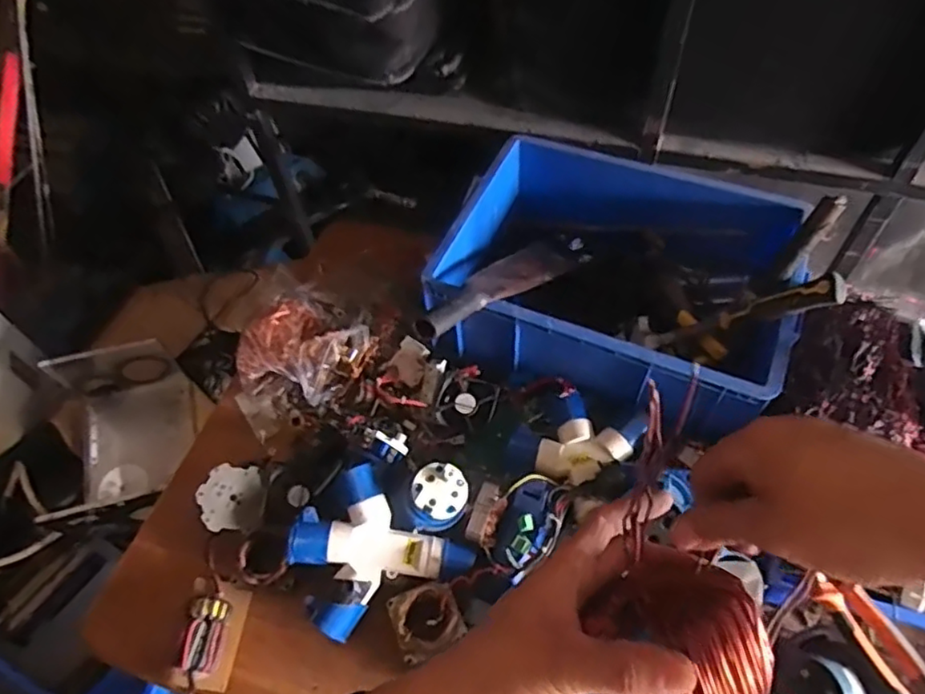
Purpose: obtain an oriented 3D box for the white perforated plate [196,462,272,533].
[{"bbox_3d":[-0.299,0.197,0.817,0.086,0.013,0.082,13,68,-35],"label":"white perforated plate"}]

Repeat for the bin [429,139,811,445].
[{"bbox_3d":[0.236,-0.104,0.964,0.474,0.200,0.407,19,58,15],"label":"bin"}]

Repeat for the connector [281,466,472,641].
[{"bbox_3d":[-0.123,0.248,0.794,0.176,0.070,0.161,-29,82,-9],"label":"connector"}]

